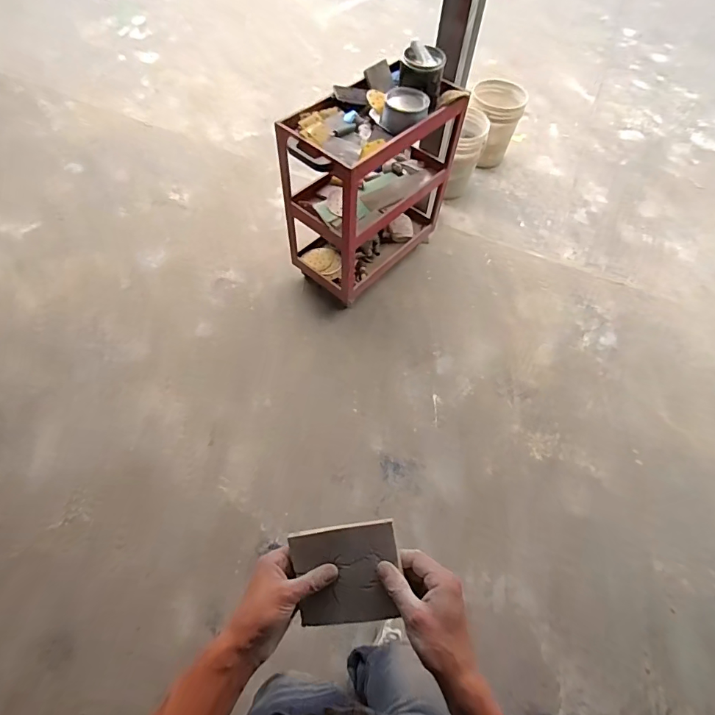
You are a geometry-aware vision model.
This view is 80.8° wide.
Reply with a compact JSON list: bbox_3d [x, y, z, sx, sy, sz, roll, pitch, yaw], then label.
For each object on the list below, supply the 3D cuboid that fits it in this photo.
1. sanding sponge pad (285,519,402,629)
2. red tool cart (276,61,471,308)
[{"bbox_3d":[-0.011,0.232,0.450,0.116,0.007,0.099,-12,82,12],"label":"sanding sponge pad"},{"bbox_3d":[0.053,-0.703,1.748,0.358,0.747,0.663,40,66,19],"label":"red tool cart"}]

